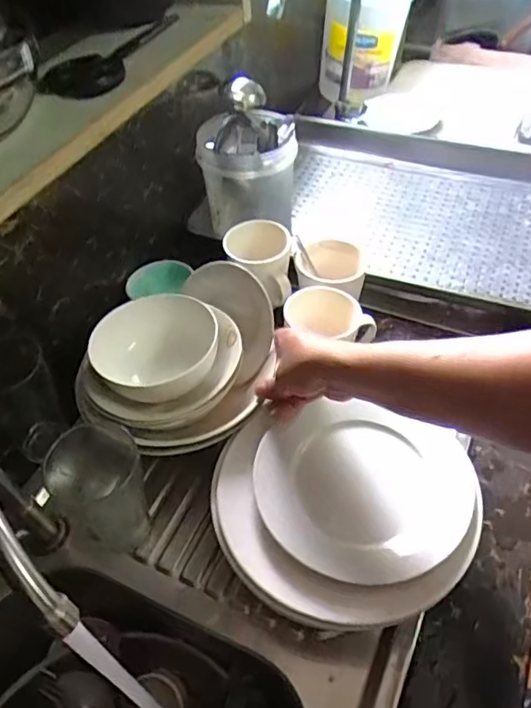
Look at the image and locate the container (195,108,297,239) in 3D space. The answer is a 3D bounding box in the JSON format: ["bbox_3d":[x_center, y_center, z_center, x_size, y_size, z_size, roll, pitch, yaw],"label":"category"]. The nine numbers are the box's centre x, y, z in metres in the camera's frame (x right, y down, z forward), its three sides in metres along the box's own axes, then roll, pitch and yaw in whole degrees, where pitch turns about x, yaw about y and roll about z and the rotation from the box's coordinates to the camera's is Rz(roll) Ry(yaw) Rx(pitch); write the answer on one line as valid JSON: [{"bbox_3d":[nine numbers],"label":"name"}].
[{"bbox_3d":[-0.024,-0.251,0.793,0.127,0.147,0.105,-7,49,-2],"label":"container"}]

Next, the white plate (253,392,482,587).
[{"bbox_3d":[0.086,0.126,0.532,0.193,0.029,0.178,-2,49,2],"label":"white plate"}]

